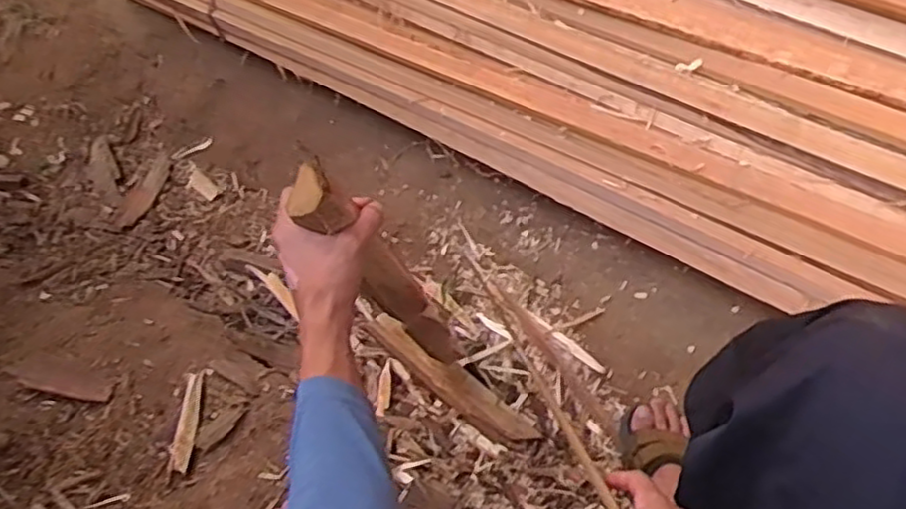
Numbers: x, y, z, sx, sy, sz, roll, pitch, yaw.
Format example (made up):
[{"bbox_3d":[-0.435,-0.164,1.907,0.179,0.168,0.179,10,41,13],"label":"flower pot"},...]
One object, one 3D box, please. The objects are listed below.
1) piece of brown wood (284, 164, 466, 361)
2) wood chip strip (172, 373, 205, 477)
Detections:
[{"bbox_3d":[-0.052,0.054,0.788,0.044,0.514,0.041,-27,63,1],"label":"piece of brown wood"},{"bbox_3d":[-0.346,0.217,0.915,0.026,0.010,0.129,-1,61,2],"label":"wood chip strip"}]

